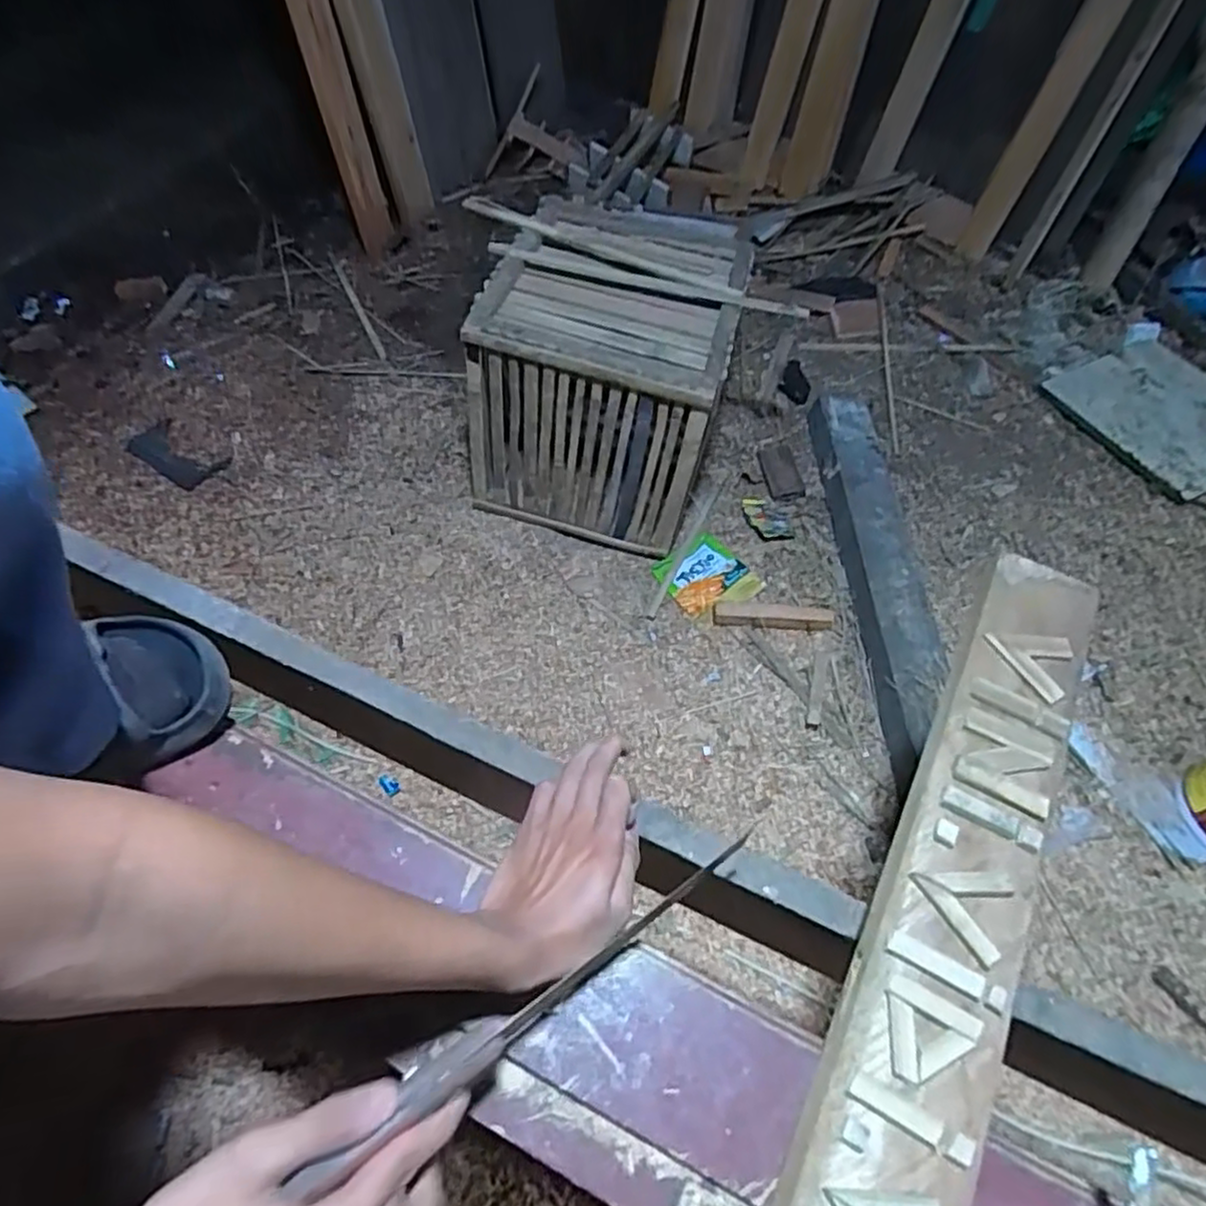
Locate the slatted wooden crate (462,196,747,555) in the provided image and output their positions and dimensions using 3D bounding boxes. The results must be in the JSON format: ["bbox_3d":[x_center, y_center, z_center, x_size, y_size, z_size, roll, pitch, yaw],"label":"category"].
[{"bbox_3d":[0.018,-0.431,1.317,0.404,0.390,0.490,13,59,6],"label":"slatted wooden crate"}]

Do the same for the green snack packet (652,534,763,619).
[{"bbox_3d":[0.193,-0.049,1.324,0.156,0.030,0.162,-29,63,-21],"label":"green snack packet"}]

